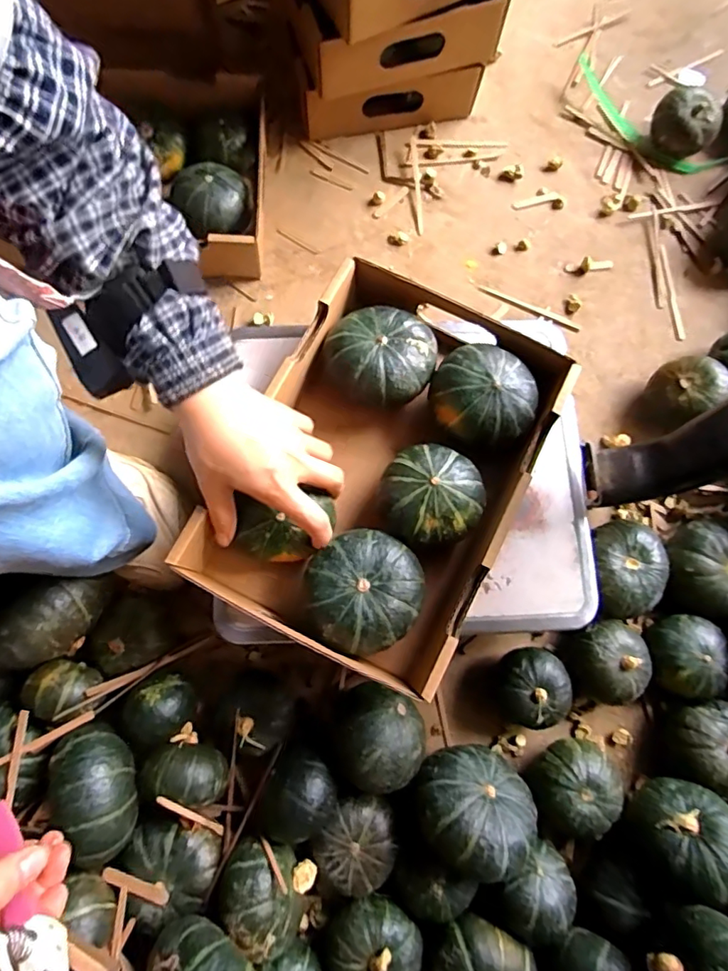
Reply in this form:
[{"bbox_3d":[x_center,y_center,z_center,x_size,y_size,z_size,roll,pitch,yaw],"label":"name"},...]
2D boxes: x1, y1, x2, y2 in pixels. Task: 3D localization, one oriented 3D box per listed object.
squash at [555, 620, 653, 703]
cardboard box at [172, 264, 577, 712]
[{"bbox_3d":[0.232,0.166,0.513,0.070,0.054,0.070,0,77,-1],"label":"squash"},{"bbox_3d":[0.016,-0.013,0.456,0.214,0.071,0.299,27,78,5],"label":"cardboard box"}]

